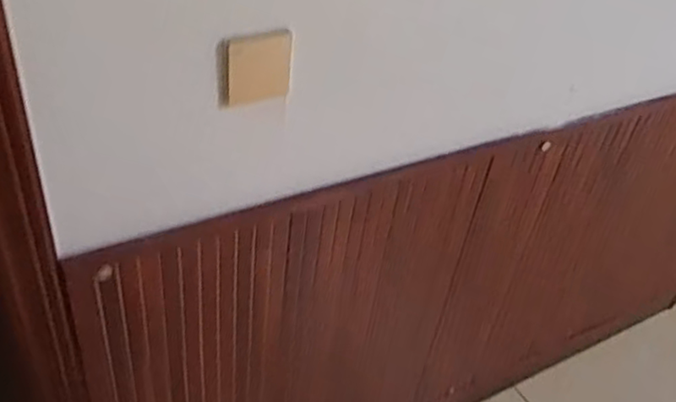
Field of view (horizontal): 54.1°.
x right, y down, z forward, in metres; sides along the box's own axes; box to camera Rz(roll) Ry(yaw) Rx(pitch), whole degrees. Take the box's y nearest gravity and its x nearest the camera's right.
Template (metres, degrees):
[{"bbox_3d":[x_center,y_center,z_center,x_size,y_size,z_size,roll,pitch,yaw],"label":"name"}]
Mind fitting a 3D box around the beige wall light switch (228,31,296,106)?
[{"bbox_3d":[-0.092,-0.157,0.792,0.082,0.088,0.009,-16,44,-26],"label":"beige wall light switch"}]

